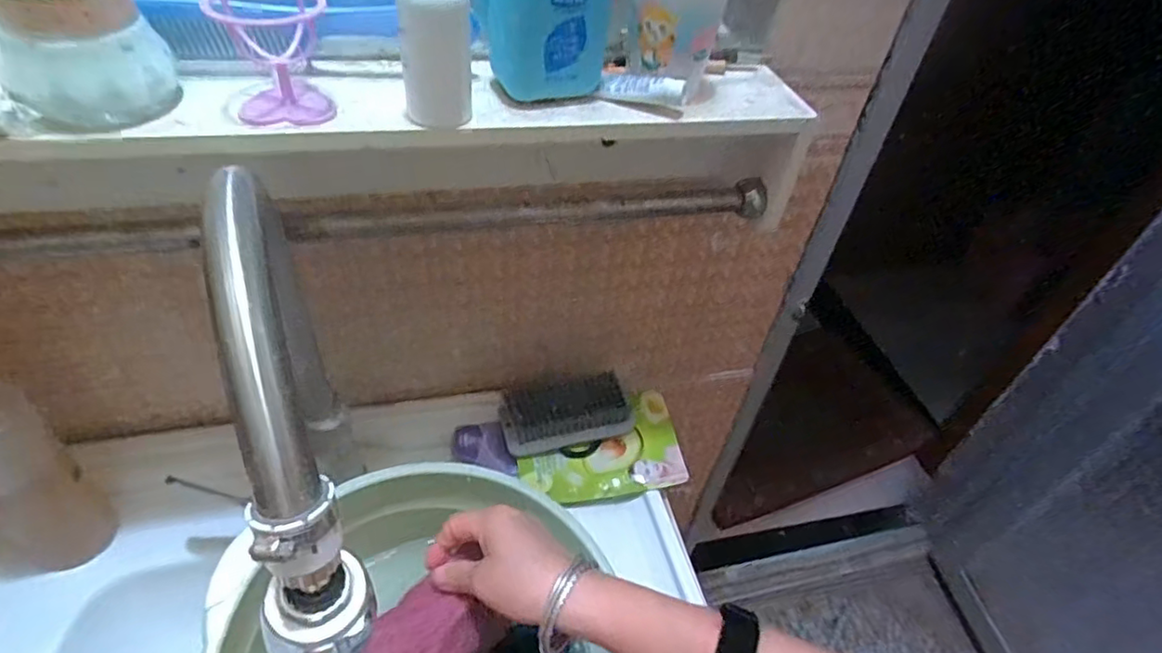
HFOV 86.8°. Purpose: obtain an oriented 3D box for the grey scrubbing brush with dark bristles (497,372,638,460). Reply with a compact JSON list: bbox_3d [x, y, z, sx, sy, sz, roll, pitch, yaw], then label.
[{"bbox_3d":[-0.013,0.089,0.636,0.133,0.037,0.068,-10,90,-17],"label":"grey scrubbing brush with dark bristles"}]

